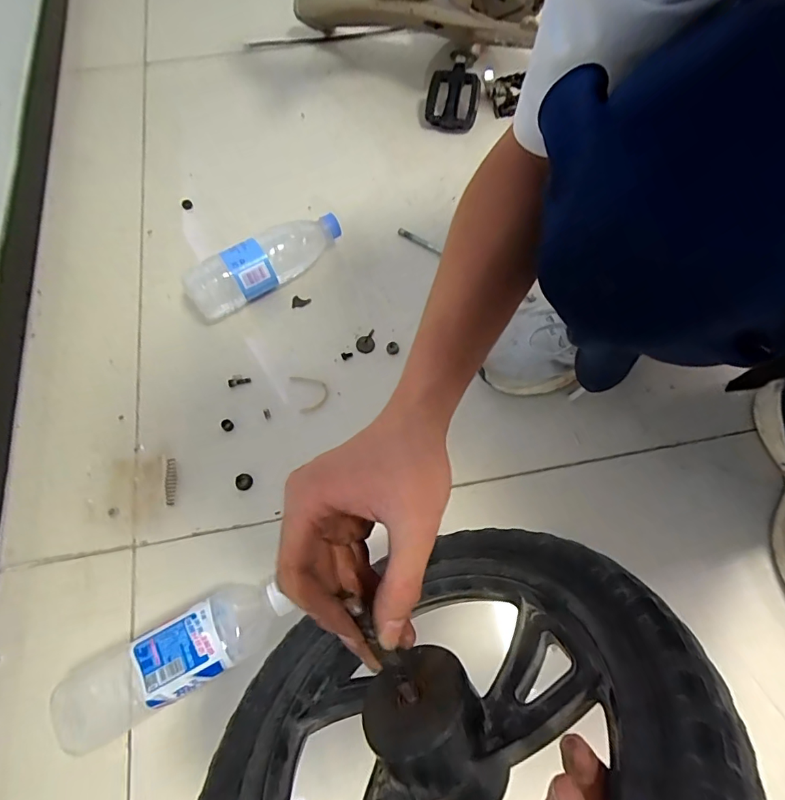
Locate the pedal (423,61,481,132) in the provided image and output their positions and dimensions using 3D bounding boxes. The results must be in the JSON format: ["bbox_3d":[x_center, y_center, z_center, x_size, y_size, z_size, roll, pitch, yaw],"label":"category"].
[{"bbox_3d":[0.092,-0.459,0.704,0.077,0.028,0.087,9,113,4],"label":"pedal"}]

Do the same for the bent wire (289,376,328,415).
[{"bbox_3d":[-0.098,-0.010,0.554,0.039,0.006,0.050,-17,69,-8],"label":"bent wire"}]

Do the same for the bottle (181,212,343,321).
[{"bbox_3d":[-0.159,-0.173,0.587,0.210,0.065,0.065,-28,71,-11],"label":"bottle"}]

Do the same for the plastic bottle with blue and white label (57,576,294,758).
[{"bbox_3d":[-0.190,0.227,0.420,0.200,0.067,0.069,-28,71,-11],"label":"plastic bottle with blue and white label"}]

